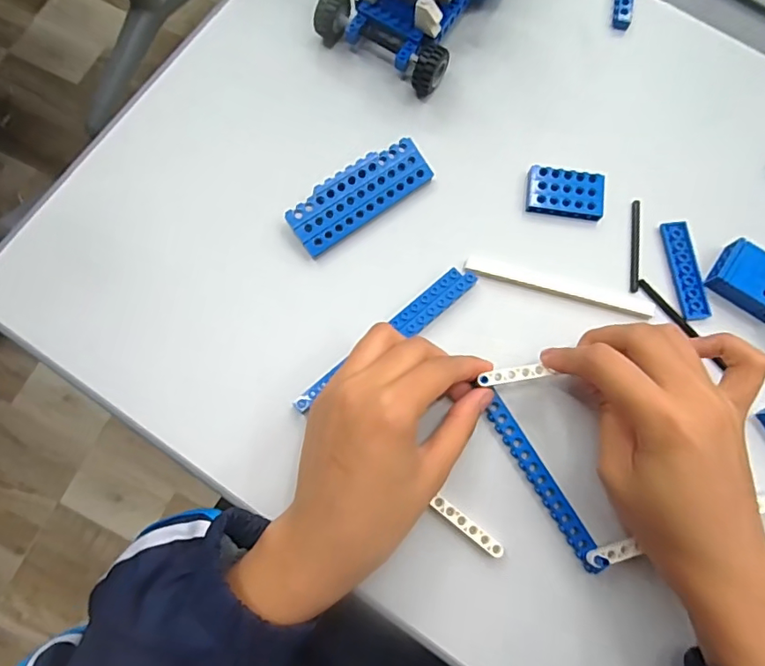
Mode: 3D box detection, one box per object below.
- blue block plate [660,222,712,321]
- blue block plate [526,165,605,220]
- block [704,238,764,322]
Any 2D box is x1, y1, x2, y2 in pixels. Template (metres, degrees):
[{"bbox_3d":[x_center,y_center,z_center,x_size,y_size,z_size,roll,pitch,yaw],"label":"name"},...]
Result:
[{"bbox_3d":[0.190,-0.040,0.327,0.017,0.004,0.063,-7,75,-1],"label":"blue block plate"},{"bbox_3d":[0.118,-0.091,0.338,0.048,0.006,0.031,6,75,2],"label":"blue block plate"},{"bbox_3d":[0.227,-0.031,0.321,0.049,0.015,0.034,38,79,10],"label":"block"}]

